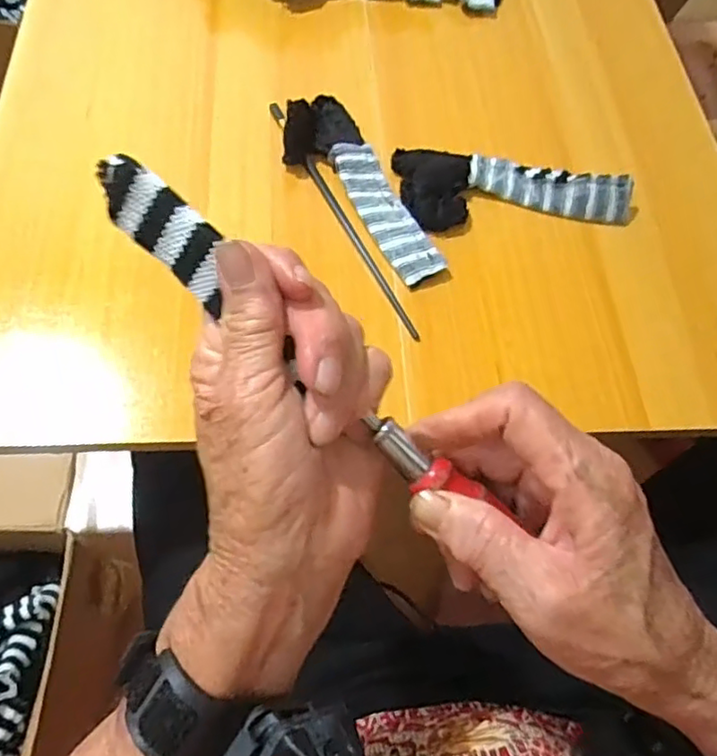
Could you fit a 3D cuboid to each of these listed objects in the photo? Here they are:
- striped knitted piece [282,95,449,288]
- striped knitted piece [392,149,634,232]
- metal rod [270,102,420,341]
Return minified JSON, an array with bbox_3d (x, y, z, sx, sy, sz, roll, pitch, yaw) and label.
[{"bbox_3d":[-0.004,-0.146,0.455,0.063,0.031,0.182,-22,68,-15],"label":"striped knitted piece"},{"bbox_3d":[0.119,-0.153,0.474,0.171,0.022,0.078,-6,65,-8],"label":"striped knitted piece"},{"bbox_3d":[-0.014,-0.124,0.457,0.008,0.011,0.236,-23,68,-16],"label":"metal rod"}]

